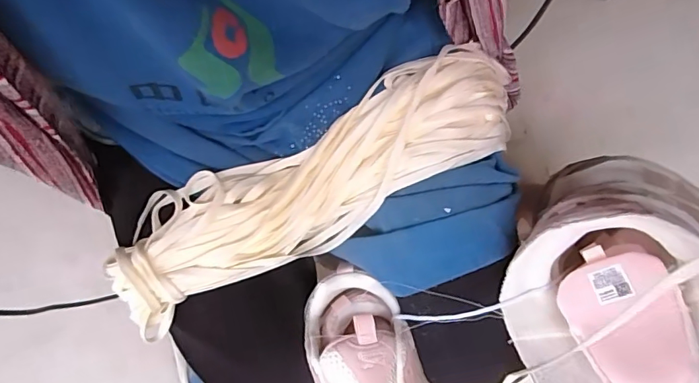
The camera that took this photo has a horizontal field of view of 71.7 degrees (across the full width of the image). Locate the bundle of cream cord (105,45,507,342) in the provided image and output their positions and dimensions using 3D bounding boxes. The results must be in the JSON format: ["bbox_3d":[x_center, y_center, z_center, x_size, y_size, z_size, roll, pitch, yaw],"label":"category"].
[{"bbox_3d":[-0.031,-0.007,0.401,0.348,0.065,0.093,-27,79,-5],"label":"bundle of cream cord"}]

